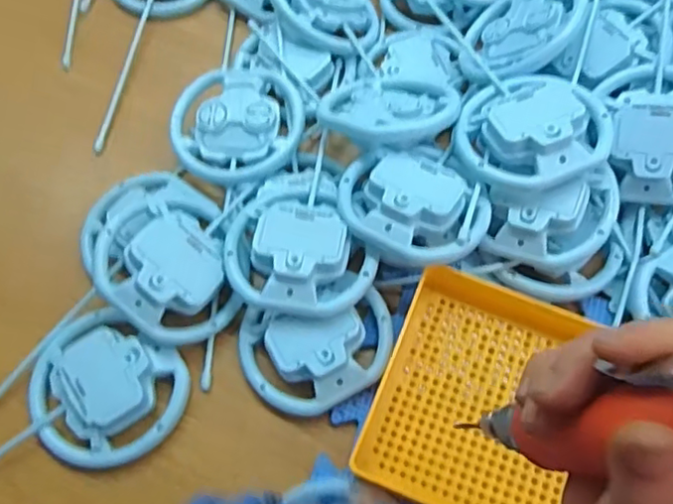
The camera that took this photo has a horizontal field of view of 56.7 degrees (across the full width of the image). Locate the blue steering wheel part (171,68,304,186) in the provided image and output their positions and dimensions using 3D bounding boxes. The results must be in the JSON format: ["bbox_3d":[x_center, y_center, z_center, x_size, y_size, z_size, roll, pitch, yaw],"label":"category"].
[{"bbox_3d":[-0.076,-0.099,0.476,0.097,0.018,0.091,3,65,1],"label":"blue steering wheel part"}]

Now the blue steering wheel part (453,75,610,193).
[{"bbox_3d":[0.136,-0.091,0.425,0.096,0.033,0.100,15,66,6],"label":"blue steering wheel part"}]

